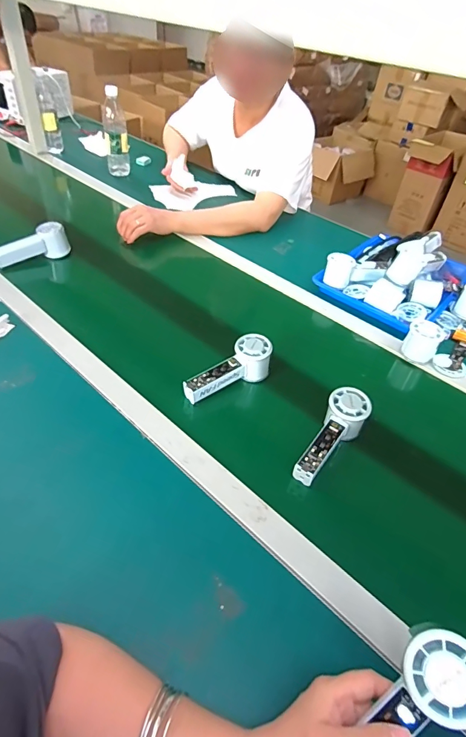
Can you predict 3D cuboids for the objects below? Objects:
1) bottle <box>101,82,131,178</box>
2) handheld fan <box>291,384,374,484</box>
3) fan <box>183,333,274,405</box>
[{"bbox_3d":[-0.346,-0.694,1.205,0.068,0.228,0.070,-4,45,-12],"label":"bottle"},{"bbox_3d":[0.134,0.094,0.563,0.057,0.048,0.156,31,64,23],"label":"handheld fan"},{"bbox_3d":[-0.007,0.006,0.642,0.153,0.054,0.055,-31,54,-16],"label":"fan"}]

